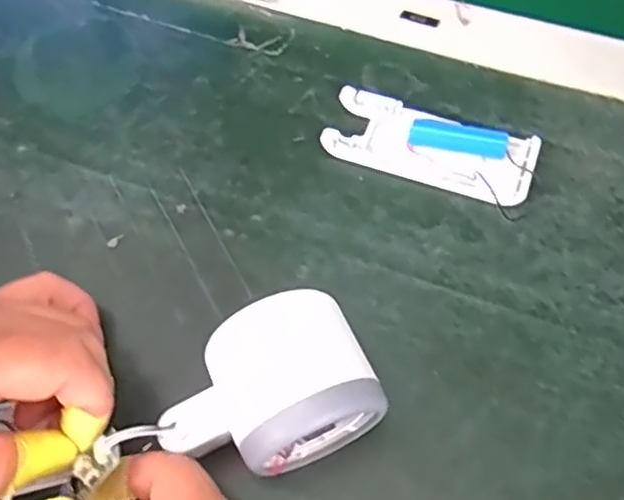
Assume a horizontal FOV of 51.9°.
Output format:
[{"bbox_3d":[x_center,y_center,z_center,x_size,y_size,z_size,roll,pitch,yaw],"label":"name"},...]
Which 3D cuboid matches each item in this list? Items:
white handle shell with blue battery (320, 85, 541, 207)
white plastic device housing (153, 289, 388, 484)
[{"bbox_3d":[0.061,-0.053,0.333,0.105,0.014,0.041,17,66,11],"label":"white handle shell with blue battery"},{"bbox_3d":[-0.018,0.056,0.251,0.079,0.051,0.055,-26,66,-9],"label":"white plastic device housing"}]

